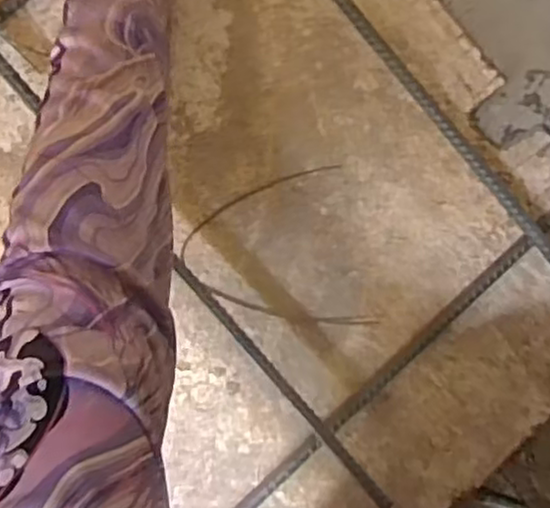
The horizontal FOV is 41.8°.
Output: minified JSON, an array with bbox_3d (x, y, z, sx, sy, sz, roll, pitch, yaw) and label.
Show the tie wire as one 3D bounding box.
[{"bbox_3d":[0.001,0.008,0.510,0.123,0.004,0.117,-16,91,-4],"label":"tie wire"}]

